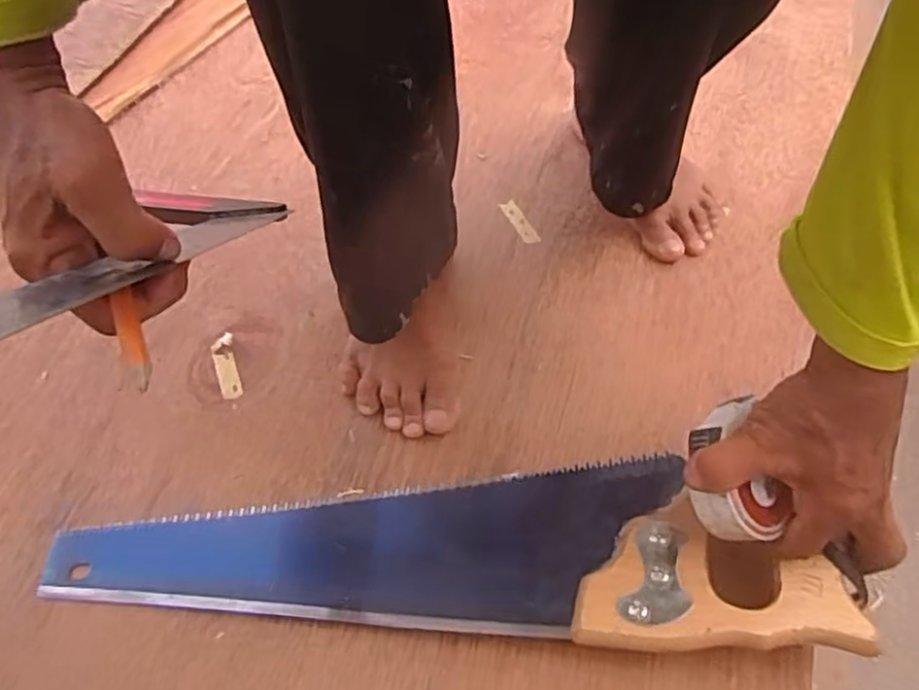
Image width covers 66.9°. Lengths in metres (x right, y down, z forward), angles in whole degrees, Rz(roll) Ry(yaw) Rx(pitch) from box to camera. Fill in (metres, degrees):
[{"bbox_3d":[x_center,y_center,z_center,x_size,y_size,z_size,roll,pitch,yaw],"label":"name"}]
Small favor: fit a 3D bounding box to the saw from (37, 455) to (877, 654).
[{"bbox_3d":[-0.024,0.123,0.463,0.500,0.057,0.130,2,54,3],"label":"saw"}]

